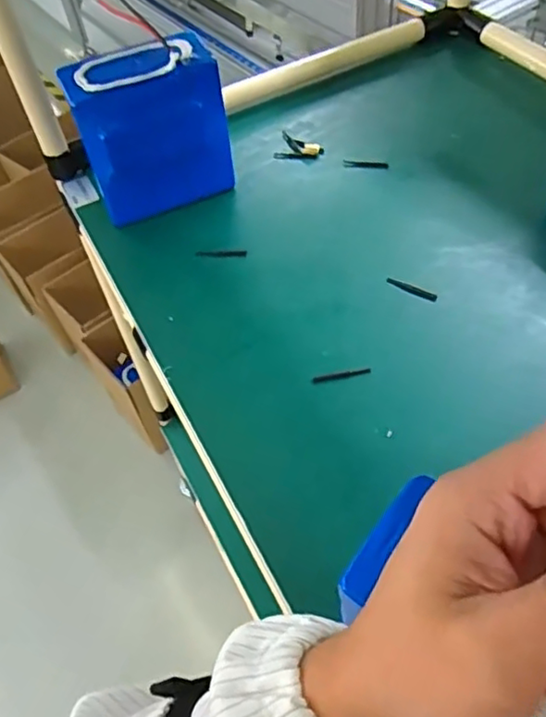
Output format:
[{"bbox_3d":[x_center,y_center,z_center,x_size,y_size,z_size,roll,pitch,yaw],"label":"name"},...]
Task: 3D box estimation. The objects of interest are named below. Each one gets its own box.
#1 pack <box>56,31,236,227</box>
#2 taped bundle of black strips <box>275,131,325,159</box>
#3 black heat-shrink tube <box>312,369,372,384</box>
[{"bbox_3d":[-0.122,-0.225,0.646,0.144,0.172,0.062,-26,54,-14],"label":"pack"},{"bbox_3d":[0.032,-0.251,0.726,0.057,0.011,0.043,1,53,7],"label":"taped bundle of black strips"},{"bbox_3d":[0.059,0.015,0.535,0.050,0.004,0.006,-10,52,-2],"label":"black heat-shrink tube"}]

